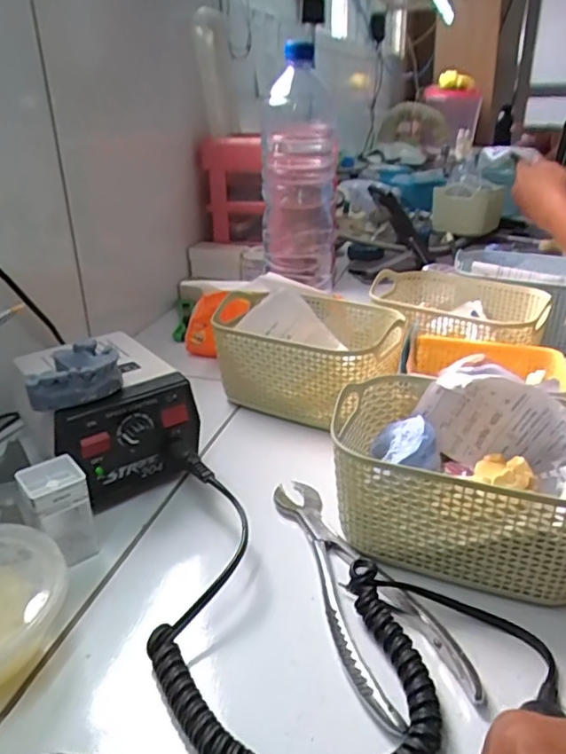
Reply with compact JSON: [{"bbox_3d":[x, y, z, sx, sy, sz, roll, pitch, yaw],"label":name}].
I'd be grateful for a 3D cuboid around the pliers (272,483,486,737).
[{"bbox_3d":[0.035,0.121,0.357,0.058,0.014,0.192,-11,28,-21],"label":"pliers"}]

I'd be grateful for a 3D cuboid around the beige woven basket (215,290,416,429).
[{"bbox_3d":[0.027,-0.024,0.557,0.160,0.088,0.127,14,30,26],"label":"beige woven basket"}]

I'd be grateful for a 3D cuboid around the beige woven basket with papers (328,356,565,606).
[{"bbox_3d":[0.119,0.064,0.376,0.166,0.091,0.117,10,28,19],"label":"beige woven basket with papers"}]

